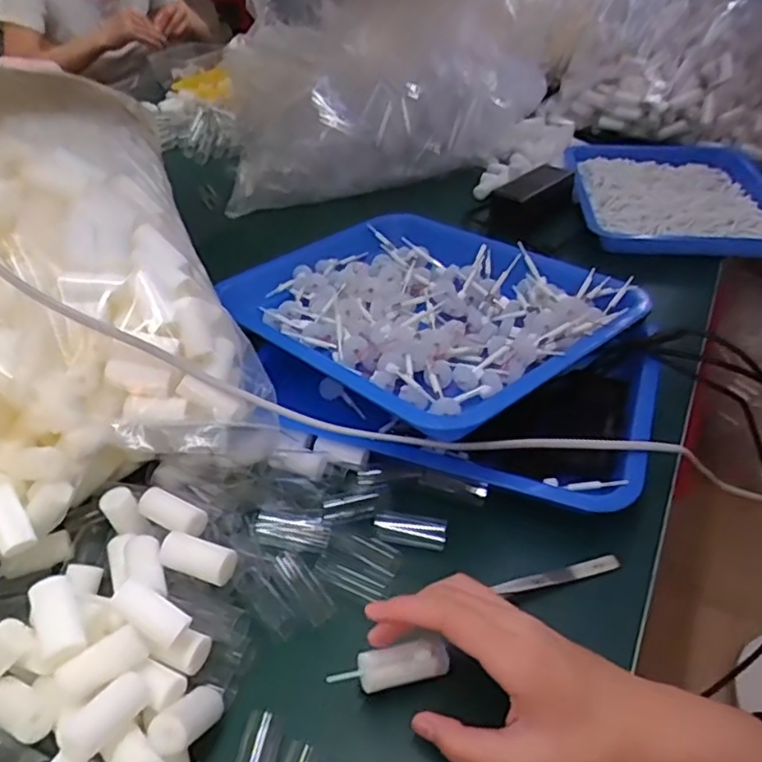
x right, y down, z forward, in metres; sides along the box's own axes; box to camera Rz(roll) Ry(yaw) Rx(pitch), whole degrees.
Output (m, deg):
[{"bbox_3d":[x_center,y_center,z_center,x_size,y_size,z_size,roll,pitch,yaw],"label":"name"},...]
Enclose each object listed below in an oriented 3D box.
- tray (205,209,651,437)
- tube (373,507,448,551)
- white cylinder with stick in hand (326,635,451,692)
[{"bbox_3d":[0.024,-0.079,0.580,0.260,0.045,0.339,-29,46,-32],"label":"tray"},{"bbox_3d":[0.020,0.101,0.447,0.049,0.017,0.015,9,39,11],"label":"tube"},{"bbox_3d":[0.006,0.158,0.361,0.067,0.016,0.018,-6,38,-13],"label":"white cylinder with stick in hand"}]

